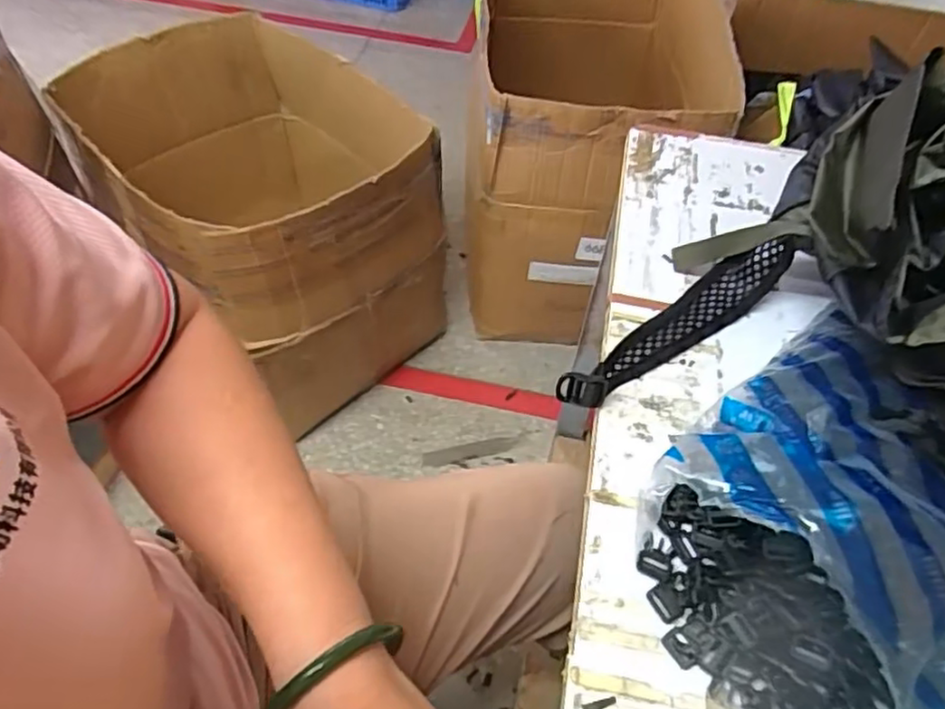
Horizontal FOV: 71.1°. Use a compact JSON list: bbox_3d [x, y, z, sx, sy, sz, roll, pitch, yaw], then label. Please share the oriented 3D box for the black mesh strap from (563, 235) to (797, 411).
[{"bbox_3d":[0.157,-0.029,0.521,0.221,0.055,0.045,-29,59,-23],"label":"black mesh strap"}]

